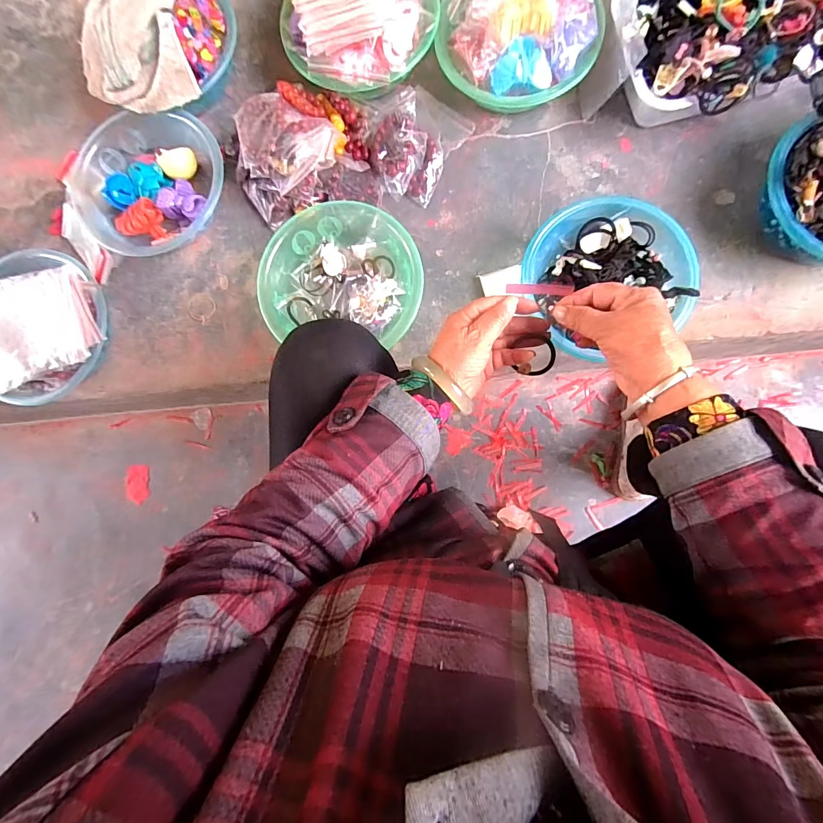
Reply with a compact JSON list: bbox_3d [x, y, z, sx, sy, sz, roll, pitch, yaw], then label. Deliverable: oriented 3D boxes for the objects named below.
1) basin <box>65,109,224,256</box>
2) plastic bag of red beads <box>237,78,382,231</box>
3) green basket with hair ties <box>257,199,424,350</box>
[{"bbox_3d":[-0.420,-0.354,0.651,0.253,0.074,0.205,-7,85,4],"label":"basin"},{"bbox_3d":[-0.171,-0.402,0.618,0.223,0.103,0.171,-7,84,4],"label":"plastic bag of red beads"},{"bbox_3d":[-0.099,-0.209,0.616,0.237,0.068,0.229,4,85,5],"label":"green basket with hair ties"}]

